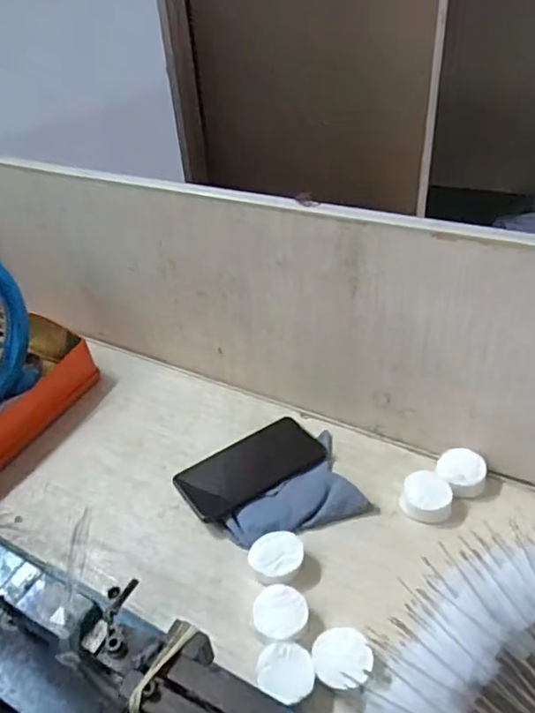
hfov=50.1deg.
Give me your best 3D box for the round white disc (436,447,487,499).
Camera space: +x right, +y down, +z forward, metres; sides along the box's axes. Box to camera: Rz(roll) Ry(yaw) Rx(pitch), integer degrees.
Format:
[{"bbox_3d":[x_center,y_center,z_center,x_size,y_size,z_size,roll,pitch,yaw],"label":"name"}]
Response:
[{"bbox_3d":[0.203,0.122,0.604,0.049,0.029,0.046,-3,40,2],"label":"round white disc"}]

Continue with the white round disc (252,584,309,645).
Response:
[{"bbox_3d":[0.011,0.229,0.502,0.048,0.022,0.050,-3,40,2],"label":"white round disc"}]

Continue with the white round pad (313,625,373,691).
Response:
[{"bbox_3d":[0.061,0.248,0.467,0.047,0.024,0.047,-3,40,2],"label":"white round pad"}]

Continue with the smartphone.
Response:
[{"bbox_3d":[-0.017,0.120,0.625,0.158,0.004,0.079,-25,45,-28],"label":"smartphone"}]

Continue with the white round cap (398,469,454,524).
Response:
[{"bbox_3d":[0.163,0.144,0.584,0.049,0.024,0.050,-3,40,2],"label":"white round cap"}]

